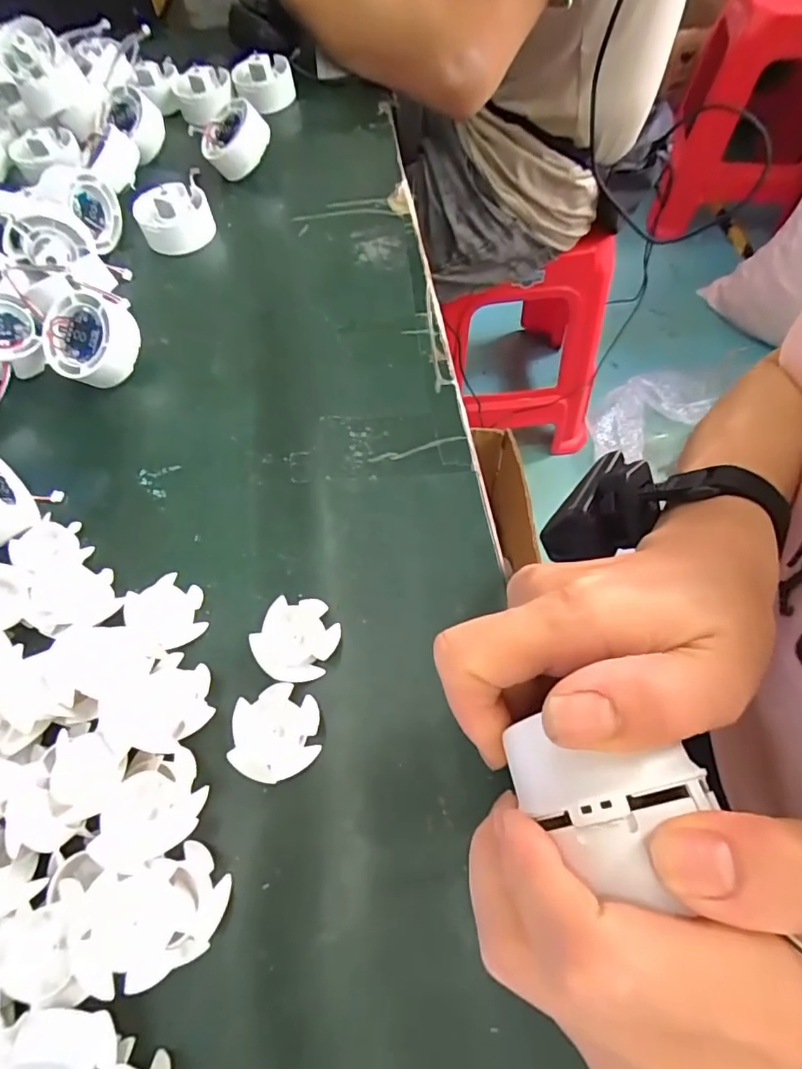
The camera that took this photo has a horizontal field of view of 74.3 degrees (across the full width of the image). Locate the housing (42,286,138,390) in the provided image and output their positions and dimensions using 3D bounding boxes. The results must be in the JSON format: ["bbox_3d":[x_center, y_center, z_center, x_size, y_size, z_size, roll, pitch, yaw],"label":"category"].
[{"bbox_3d":[-0.200,-0.125,0.345,0.057,0.028,0.053,1,93,12],"label":"housing"}]

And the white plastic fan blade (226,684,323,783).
[{"bbox_3d":[-0.057,0.089,0.241,0.037,0.009,0.040,-2,63,3],"label":"white plastic fan blade"}]

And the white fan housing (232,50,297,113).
[{"bbox_3d":[-0.128,-0.423,0.494,0.053,0.038,0.039,-12,63,-2],"label":"white fan housing"}]

